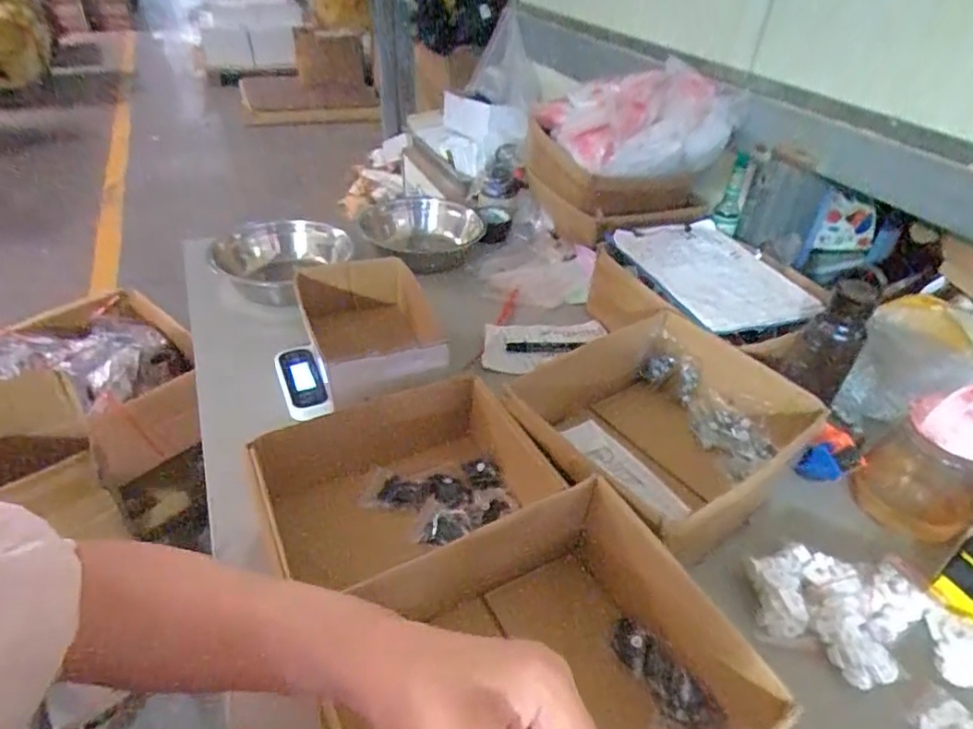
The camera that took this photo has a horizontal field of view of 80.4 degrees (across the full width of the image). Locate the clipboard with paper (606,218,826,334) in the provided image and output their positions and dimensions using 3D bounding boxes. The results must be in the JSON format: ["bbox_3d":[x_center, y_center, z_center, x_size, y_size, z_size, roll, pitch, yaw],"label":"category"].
[{"bbox_3d":[0.358,-0.151,0.909,0.232,0.024,0.302,-12,41,-19],"label":"clipboard with paper"}]

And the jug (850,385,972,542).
[{"bbox_3d":[0.509,0.108,0.648,0.104,0.205,0.110,-28,48,-34],"label":"jug"}]

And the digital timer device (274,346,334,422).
[{"bbox_3d":[-0.260,0.025,0.823,0.062,0.027,0.146,-14,41,-21],"label":"digital timer device"}]

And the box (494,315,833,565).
[{"bbox_3d":[0.201,0.078,0.700,0.307,0.119,0.276,-20,44,-27],"label":"box"}]

